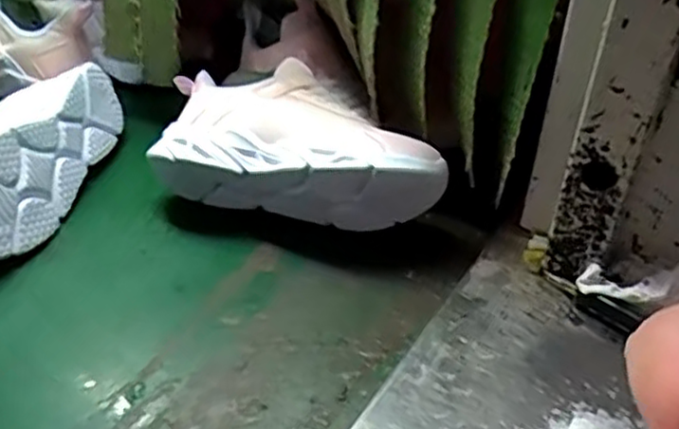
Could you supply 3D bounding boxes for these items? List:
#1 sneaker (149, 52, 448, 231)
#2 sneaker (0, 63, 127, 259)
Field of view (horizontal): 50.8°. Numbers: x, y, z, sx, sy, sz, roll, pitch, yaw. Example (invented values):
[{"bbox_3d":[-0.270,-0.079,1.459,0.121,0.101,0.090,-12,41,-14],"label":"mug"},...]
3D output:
[{"bbox_3d":[-0.031,-0.048,0.586,0.235,0.103,0.113,10,40,11],"label":"sneaker"},{"bbox_3d":[-0.265,-0.045,0.581,0.086,0.092,0.223,9,37,8],"label":"sneaker"}]

